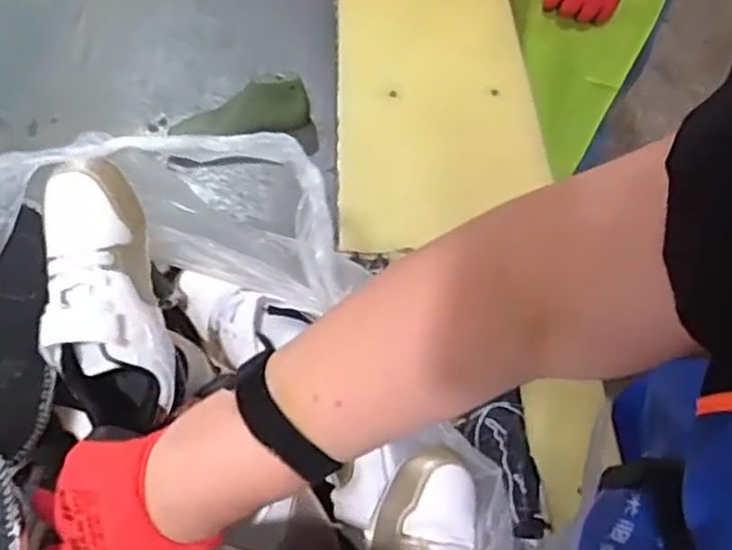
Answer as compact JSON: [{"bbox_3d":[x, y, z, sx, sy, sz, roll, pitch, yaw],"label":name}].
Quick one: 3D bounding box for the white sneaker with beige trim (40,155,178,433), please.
[{"bbox_3d":[-0.176,0.014,0.484,0.068,0.064,0.179,-11,92,-8],"label":"white sneaker with beige trim"}]

